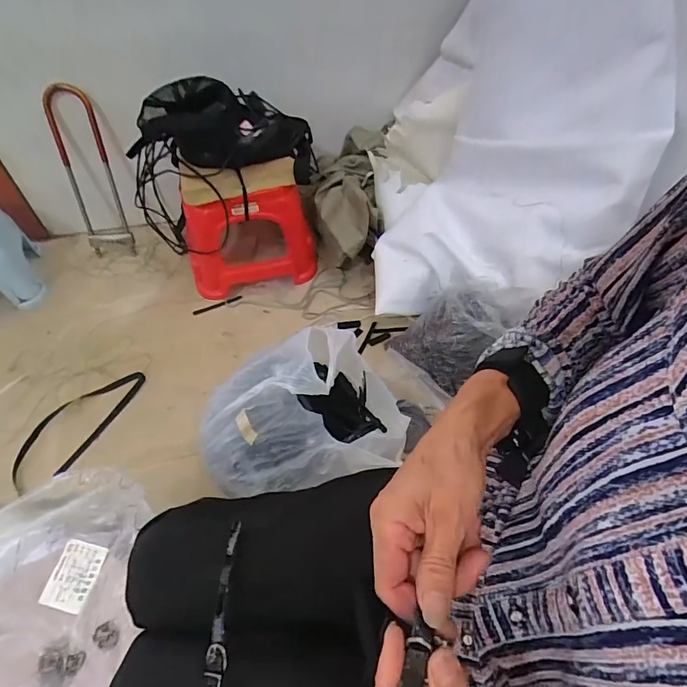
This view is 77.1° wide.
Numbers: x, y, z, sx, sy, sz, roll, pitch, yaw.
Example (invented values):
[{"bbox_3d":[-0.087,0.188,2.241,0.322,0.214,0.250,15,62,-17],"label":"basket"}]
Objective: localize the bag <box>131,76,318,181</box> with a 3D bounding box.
[{"bbox_3d":[-0.264,-0.442,0.932,0.387,0.209,0.136,-3,52,-4],"label":"bag"}]

